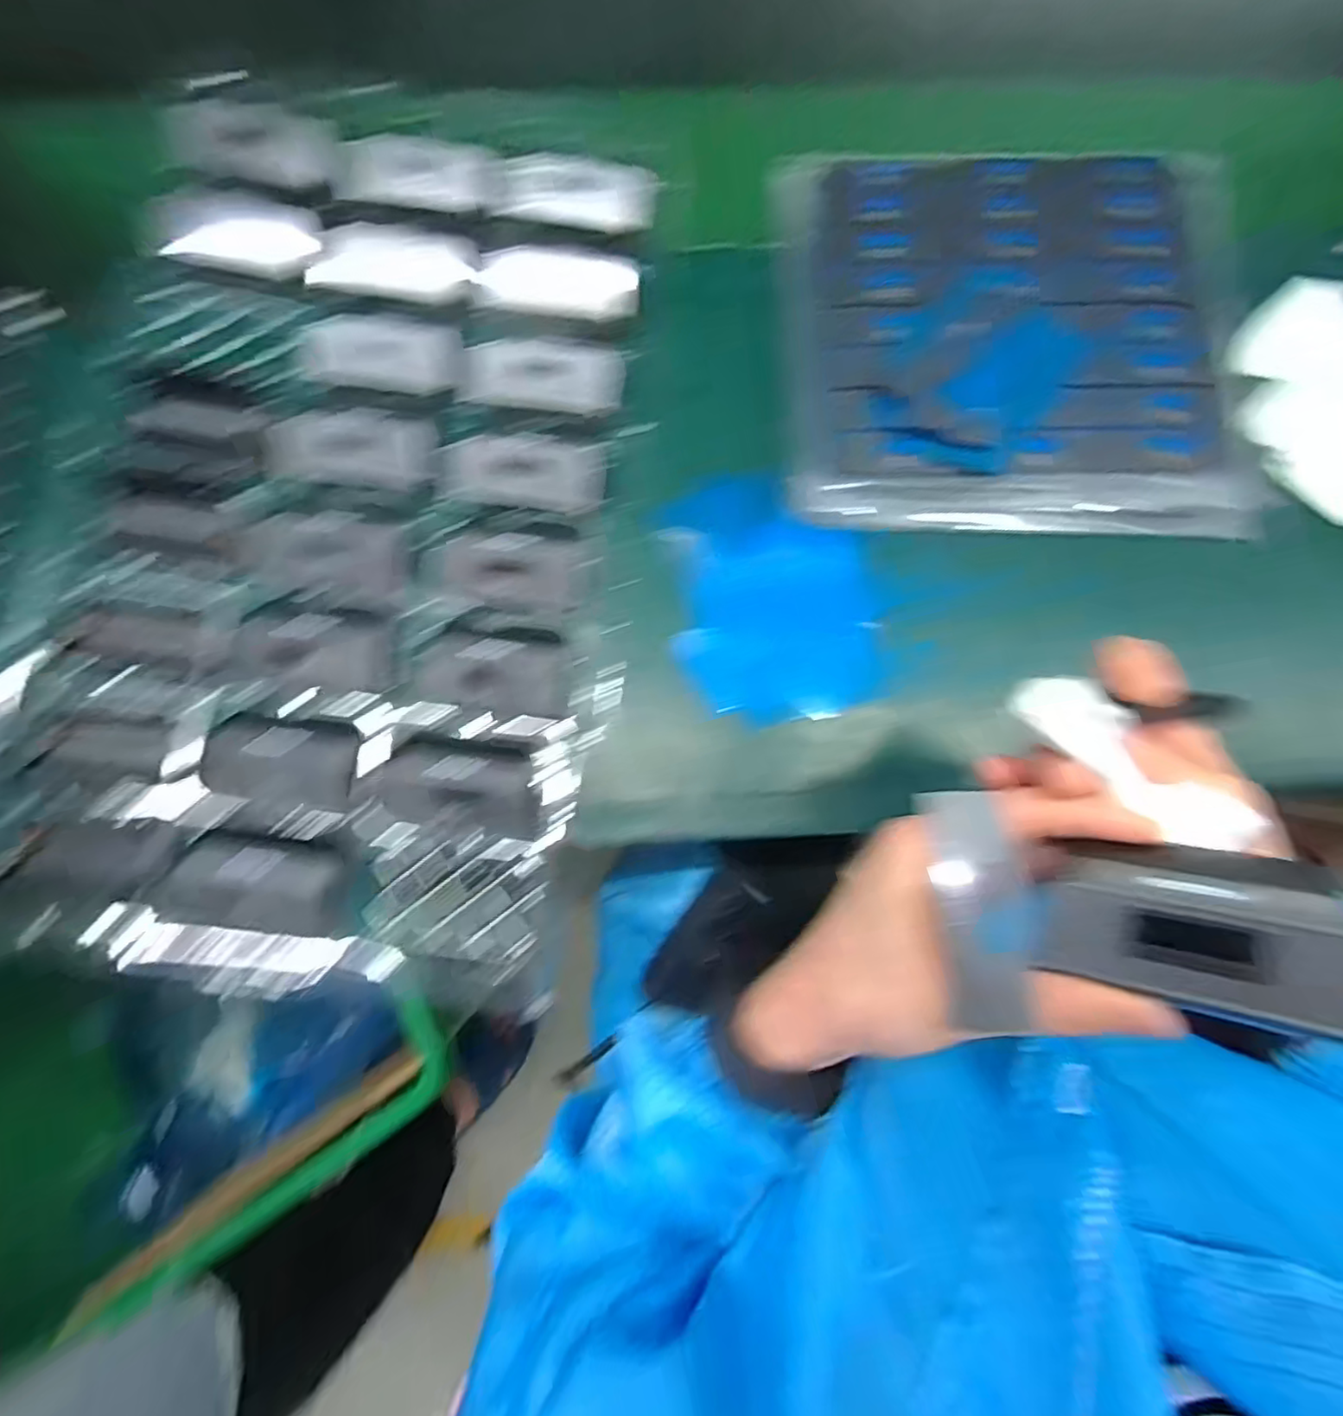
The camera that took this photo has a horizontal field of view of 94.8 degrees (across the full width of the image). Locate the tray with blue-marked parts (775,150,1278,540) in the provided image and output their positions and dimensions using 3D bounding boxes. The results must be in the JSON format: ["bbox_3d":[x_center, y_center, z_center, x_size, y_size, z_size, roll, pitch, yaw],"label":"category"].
[{"bbox_3d":[0.196,-0.221,0.354,0.255,0.021,0.252,-1,79,-2],"label":"tray with blue-marked parts"}]

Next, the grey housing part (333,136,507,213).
[{"bbox_3d":[-0.146,-0.311,0.359,0.089,0.010,0.038,5,79,0],"label":"grey housing part"}]

